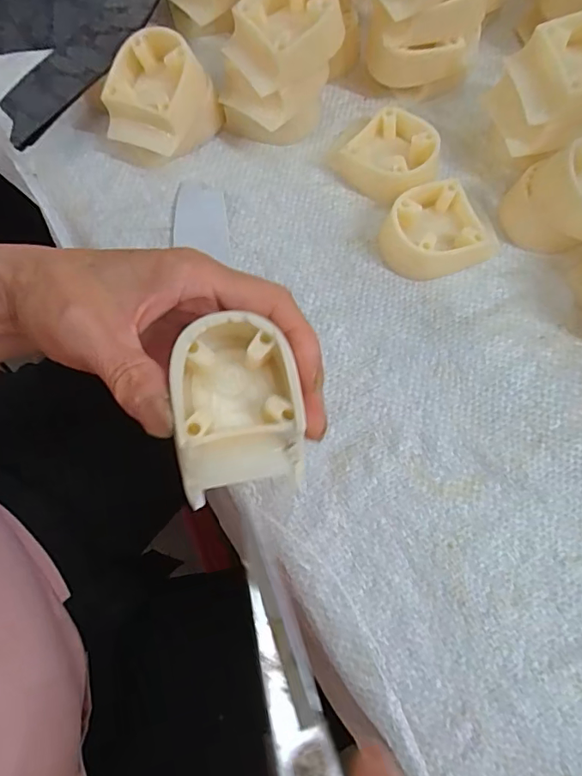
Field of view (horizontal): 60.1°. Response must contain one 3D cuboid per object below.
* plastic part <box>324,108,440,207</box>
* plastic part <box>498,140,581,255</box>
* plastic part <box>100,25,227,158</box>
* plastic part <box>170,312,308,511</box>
[{"bbox_3d":[0.058,-0.136,0.294,0.057,0.024,0.047,38,79,12],"label":"plastic part"},{"bbox_3d":[0.151,-0.103,0.270,0.063,0.042,0.049,17,74,7],"label":"plastic part"},{"bbox_3d":[-0.076,-0.164,0.290,0.052,0.044,0.055,24,75,9],"label":"plastic part"},{"bbox_3d":[-0.020,0.006,0.187,0.045,0.022,0.060,-10,73,-3],"label":"plastic part"}]

